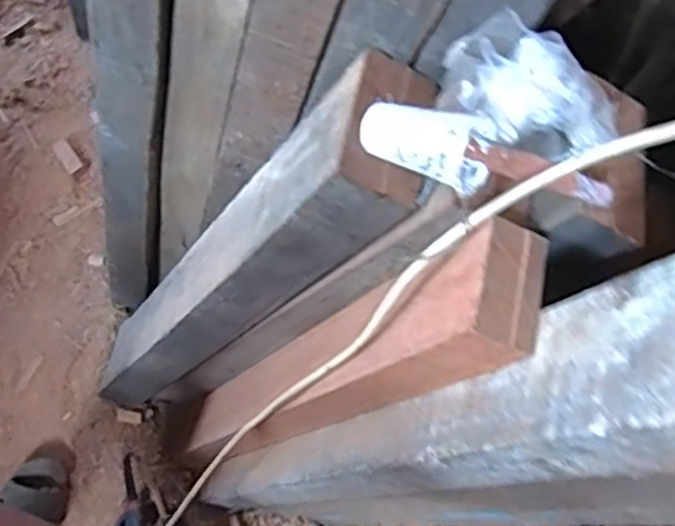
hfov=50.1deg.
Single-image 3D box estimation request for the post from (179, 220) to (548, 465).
[{"bbox_3d":[-0.043,0.156,0.906,0.068,0.828,0.113,14,64,-22],"label":"post"}]

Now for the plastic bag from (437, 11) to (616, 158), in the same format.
[{"bbox_3d":[0.153,-0.137,0.587,0.148,0.065,0.079,28,69,12],"label":"plastic bag"}]

